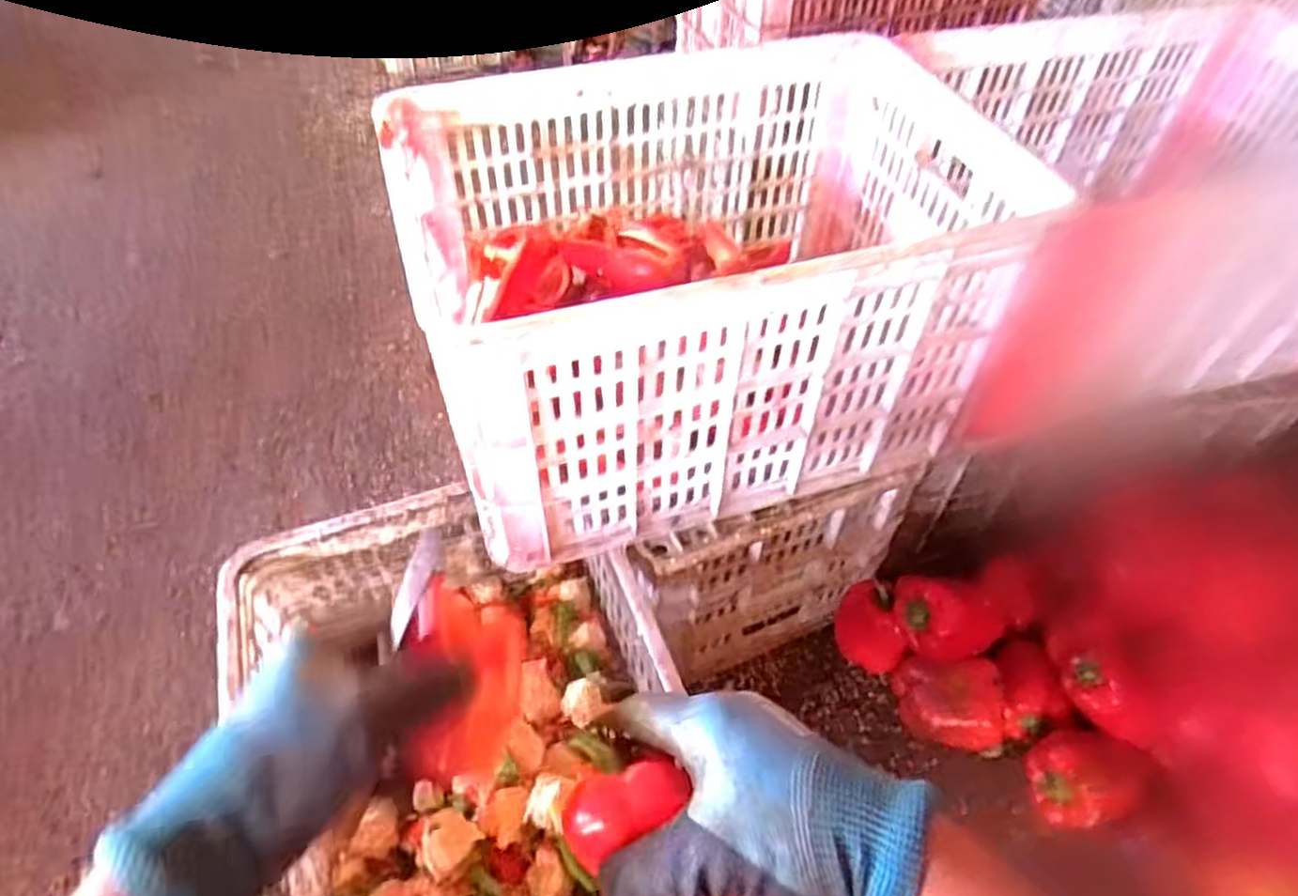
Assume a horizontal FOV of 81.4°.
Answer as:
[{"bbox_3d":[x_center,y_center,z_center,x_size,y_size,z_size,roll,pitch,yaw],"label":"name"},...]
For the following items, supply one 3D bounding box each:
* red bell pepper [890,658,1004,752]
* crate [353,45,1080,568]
[{"bbox_3d":[0.345,0.285,0.853,0.108,0.081,0.087,6,50,5],"label":"red bell pepper"},{"bbox_3d":[0.049,-0.157,0.723,0.502,0.277,0.347,-14,52,-12],"label":"crate"}]

